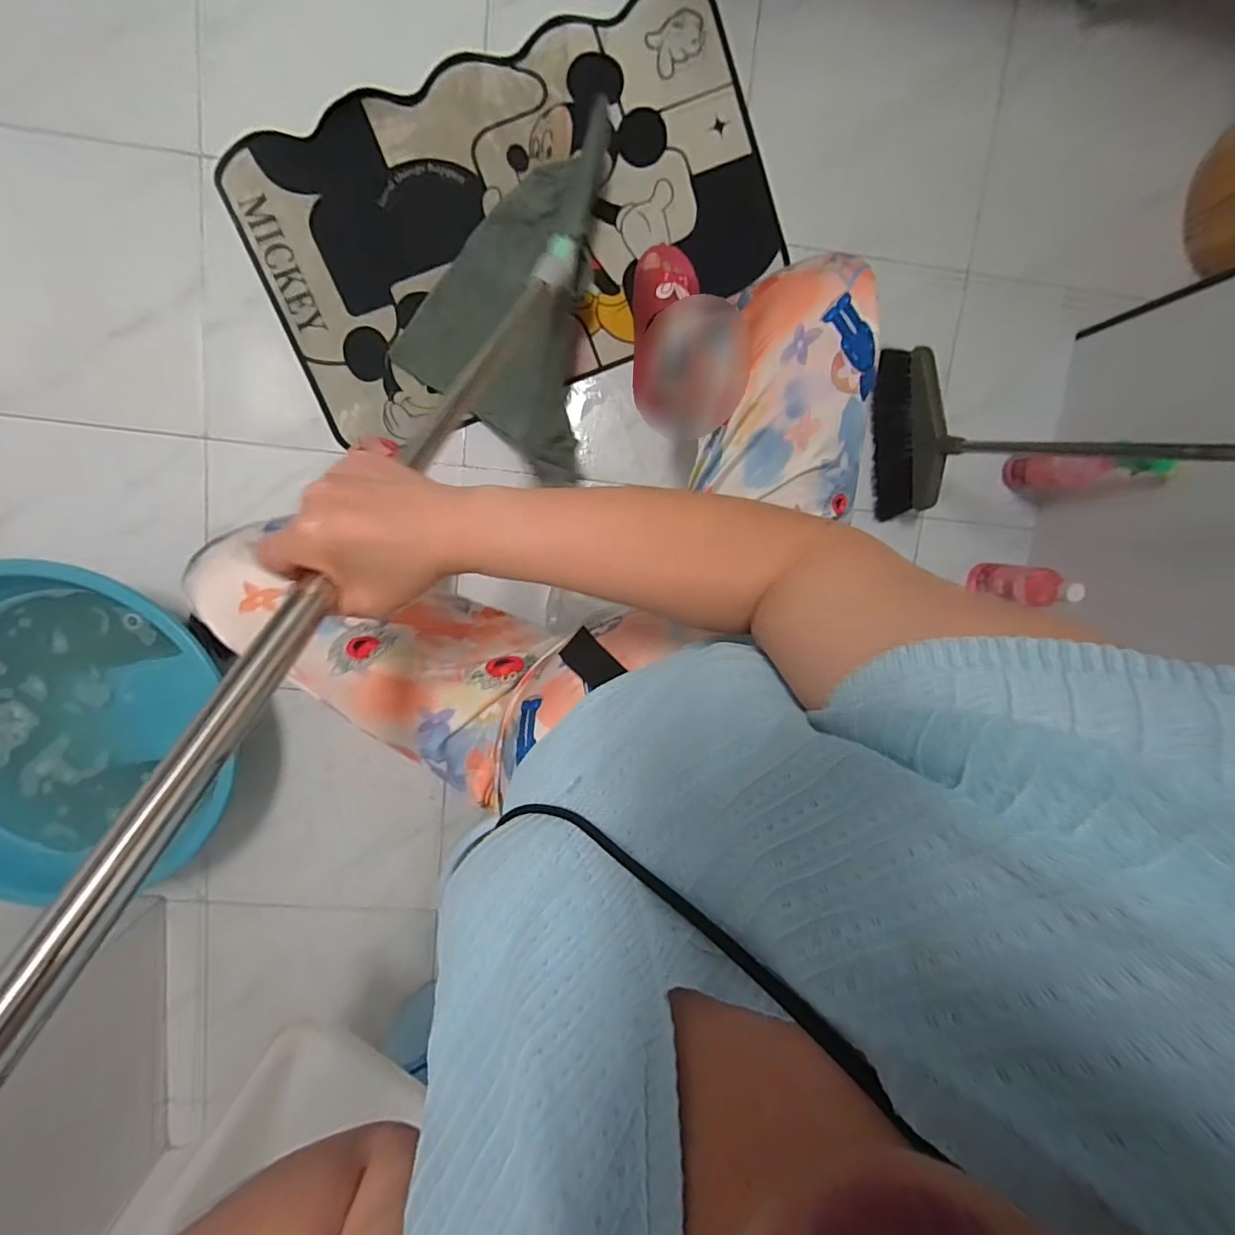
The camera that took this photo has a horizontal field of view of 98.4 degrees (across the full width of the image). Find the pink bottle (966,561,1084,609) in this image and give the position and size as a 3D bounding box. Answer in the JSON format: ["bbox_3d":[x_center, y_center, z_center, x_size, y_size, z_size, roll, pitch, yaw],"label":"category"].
[{"bbox_3d":[0.670,-0.058,0.898,0.063,0.206,0.065,12,98,-5],"label":"pink bottle"}]

